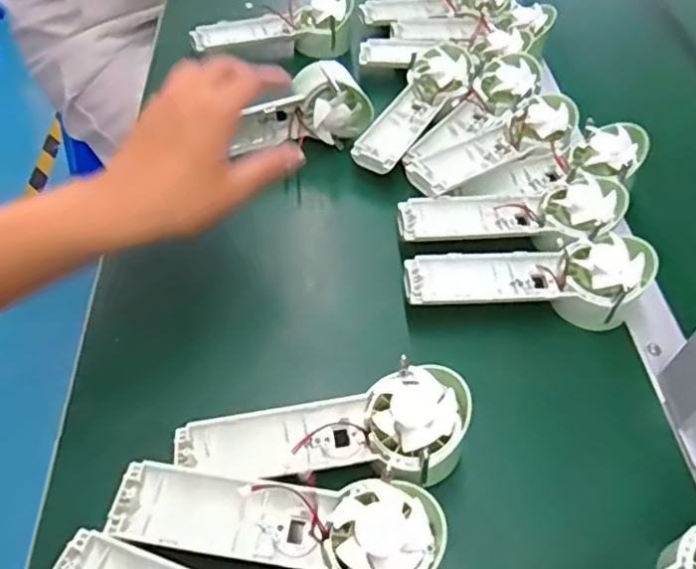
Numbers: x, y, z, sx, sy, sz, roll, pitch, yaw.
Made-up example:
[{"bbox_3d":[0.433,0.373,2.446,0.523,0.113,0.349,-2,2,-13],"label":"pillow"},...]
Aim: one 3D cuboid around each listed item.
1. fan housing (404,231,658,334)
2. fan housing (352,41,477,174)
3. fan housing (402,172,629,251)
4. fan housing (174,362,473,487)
[{"bbox_3d":[0.131,-0.001,0.460,0.174,0.045,0.059,-2,50,-6],"label":"fan housing"},{"bbox_3d":[0.062,-0.169,0.580,0.052,0.027,0.175,27,53,17],"label":"fan housing"},{"bbox_3d":[0.129,-0.054,0.491,0.173,0.031,0.059,-2,50,-6],"label":"fan housing"},{"bbox_3d":[-0.014,0.090,0.367,0.171,0.029,0.056,-10,51,8],"label":"fan housing"}]

